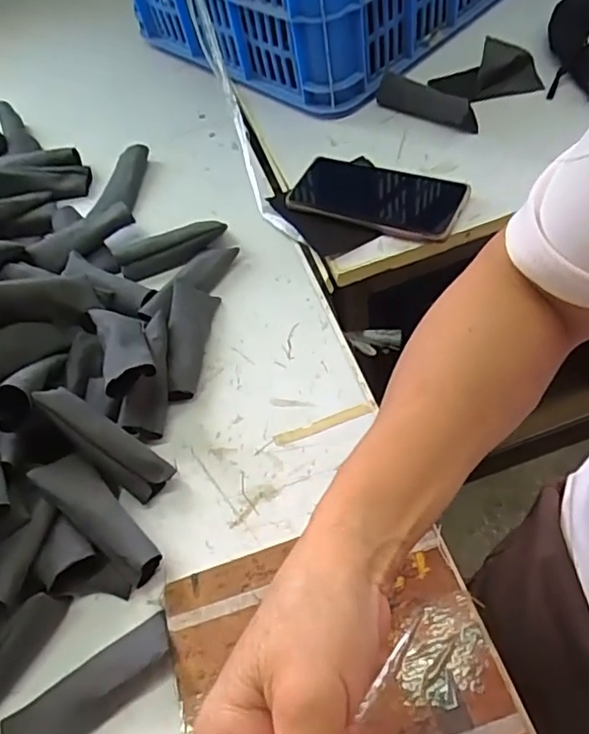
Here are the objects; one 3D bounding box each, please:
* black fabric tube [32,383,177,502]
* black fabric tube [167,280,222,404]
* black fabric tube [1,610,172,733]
[{"bbox_3d":[-0.133,0.052,0.405,0.103,0.017,0.030,42,62,-9],"label":"black fabric tube"},{"bbox_3d":[-0.087,-0.024,0.480,0.032,0.028,0.105,-5,55,8],"label":"black fabric tube"},{"bbox_3d":[-0.122,0.189,0.342,0.105,0.027,0.034,-33,56,-12],"label":"black fabric tube"}]

